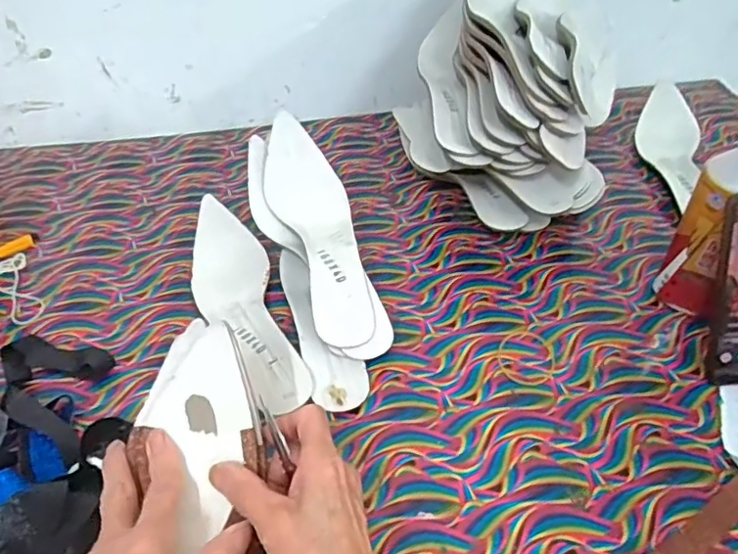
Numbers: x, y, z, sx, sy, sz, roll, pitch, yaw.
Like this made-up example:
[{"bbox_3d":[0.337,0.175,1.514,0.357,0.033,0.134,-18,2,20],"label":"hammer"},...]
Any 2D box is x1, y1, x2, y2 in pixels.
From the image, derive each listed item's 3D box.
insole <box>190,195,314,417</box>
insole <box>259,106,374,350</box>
[{"bbox_3d":[-0.121,0.023,0.560,0.073,0.051,0.242,-16,46,-14],"label":"insole"},{"bbox_3d":[-0.048,-0.048,0.565,0.069,0.027,0.241,-14,65,-13],"label":"insole"}]

